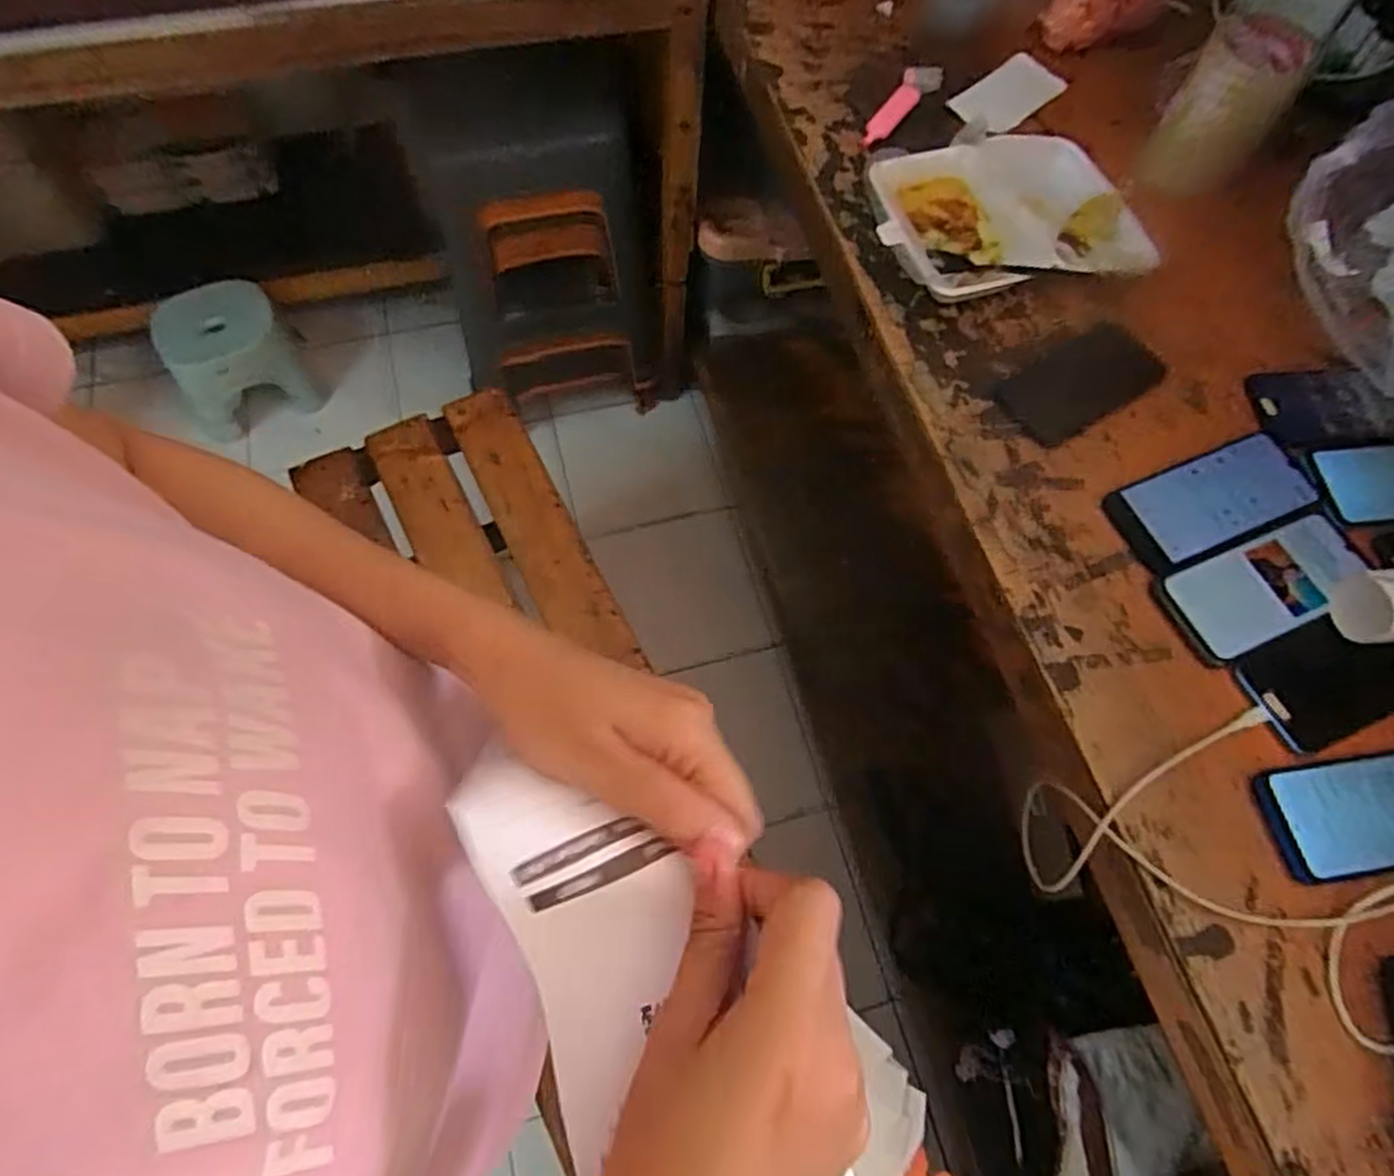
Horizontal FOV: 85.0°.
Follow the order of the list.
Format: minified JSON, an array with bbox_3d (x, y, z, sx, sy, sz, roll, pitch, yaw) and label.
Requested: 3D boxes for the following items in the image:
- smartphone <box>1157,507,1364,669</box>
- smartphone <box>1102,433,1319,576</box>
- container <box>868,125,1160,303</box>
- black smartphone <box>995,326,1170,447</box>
[{"bbox_3d":[0.448,-0.004,0.594,0.177,0.007,0.081,-21,69,-11],"label":"smartphone"},{"bbox_3d":[0.425,-0.072,0.623,0.175,0.009,0.075,-20,69,-11],"label":"smartphone"},{"bbox_3d":[0.291,-0.353,0.722,0.254,0.045,0.187,-13,68,-8],"label":"container"},{"bbox_3d":[0.339,-0.182,0.673,0.148,0.004,0.074,-31,71,-15],"label":"black smartphone"}]

